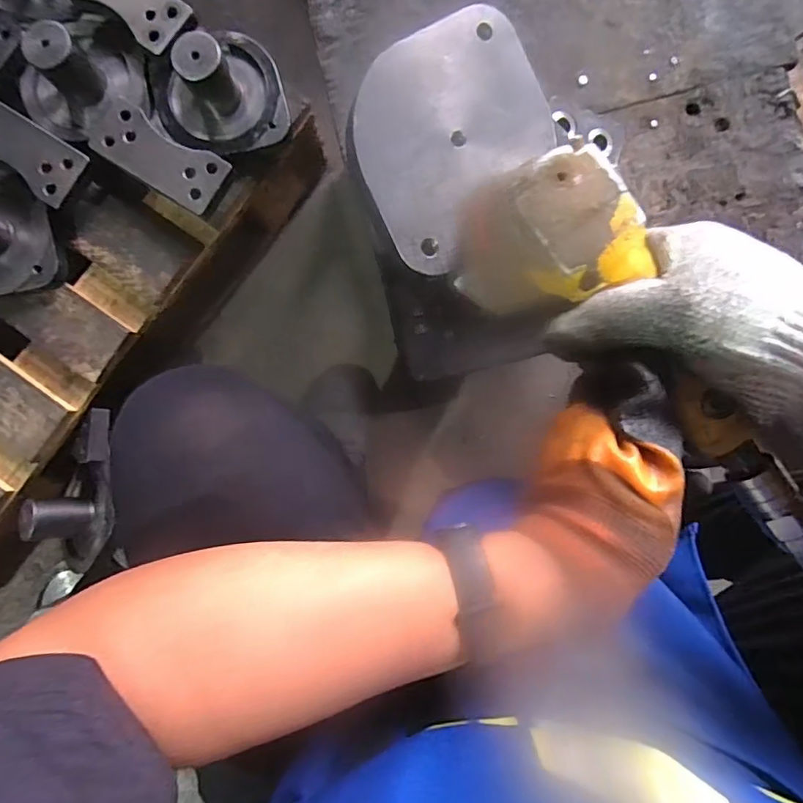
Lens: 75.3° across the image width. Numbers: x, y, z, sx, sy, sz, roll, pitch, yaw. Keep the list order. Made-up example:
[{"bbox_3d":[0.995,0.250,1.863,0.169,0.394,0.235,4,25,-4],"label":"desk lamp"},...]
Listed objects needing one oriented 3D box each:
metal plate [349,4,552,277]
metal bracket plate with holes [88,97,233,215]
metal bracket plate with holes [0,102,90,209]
[{"bbox_3d":[0.036,-0.168,0.331,0.141,0.005,0.123,-36,103,-12],"label":"metal plate"},{"bbox_3d":[-0.256,-0.259,0.547,0.142,0.014,0.063,32,87,0],"label":"metal bracket plate with holes"},{"bbox_3d":[-0.407,-0.268,0.556,0.134,0.012,0.063,34,89,2],"label":"metal bracket plate with holes"}]

